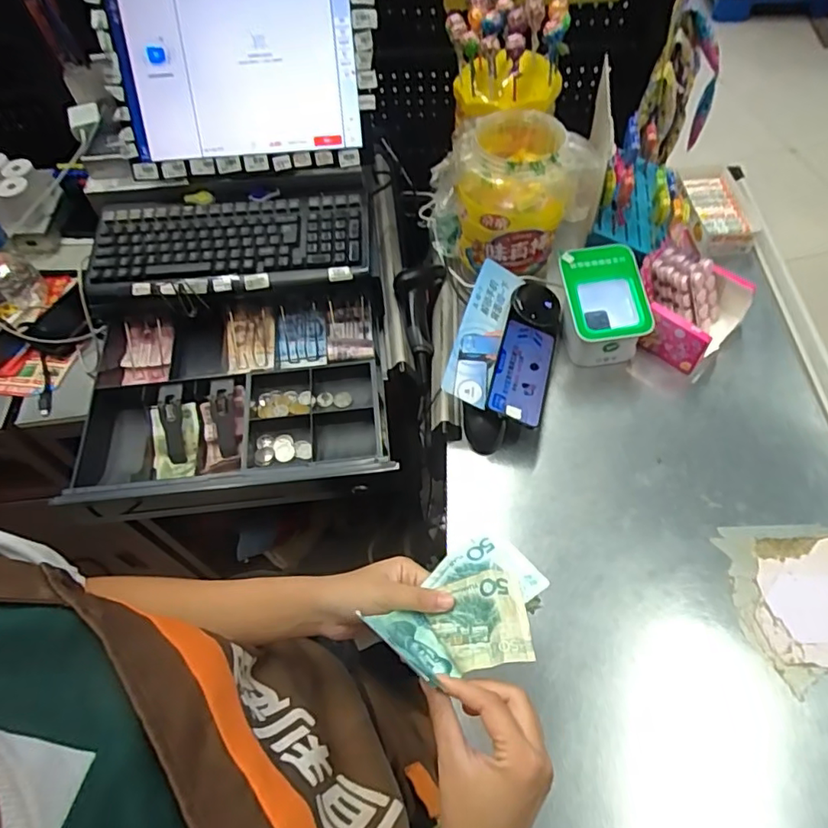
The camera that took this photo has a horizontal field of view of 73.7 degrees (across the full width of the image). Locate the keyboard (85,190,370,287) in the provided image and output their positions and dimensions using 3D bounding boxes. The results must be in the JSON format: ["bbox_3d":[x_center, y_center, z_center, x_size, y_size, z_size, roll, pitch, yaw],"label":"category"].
[{"bbox_3d":[-0.266,-0.252,0.786,0.395,0.026,0.143,-2,57,2],"label":"keyboard"}]

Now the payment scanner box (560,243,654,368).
[{"bbox_3d":[0.264,-0.147,0.789,0.104,0.115,0.137,-7,58,-3],"label":"payment scanner box"}]

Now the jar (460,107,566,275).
[{"bbox_3d":[0.136,-0.315,0.792,0.153,0.169,0.154,-1,58,2],"label":"jar"}]

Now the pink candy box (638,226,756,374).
[{"bbox_3d":[0.391,-0.156,0.796,0.142,0.112,0.141,35,65,21],"label":"pink candy box"}]

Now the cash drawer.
[{"bbox_3d":[-0.259,-0.021,0.746,0.439,0.071,0.297,-5,57,0],"label":"cash drawer"}]

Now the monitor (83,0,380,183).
[{"bbox_3d":[-0.240,-0.488,0.754,0.371,0.041,0.297,-2,104,5],"label":"monitor"}]

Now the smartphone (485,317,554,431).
[{"bbox_3d":[0.144,-0.057,0.730,0.074,0.010,0.164,19,58,-2],"label":"smartphone"}]

